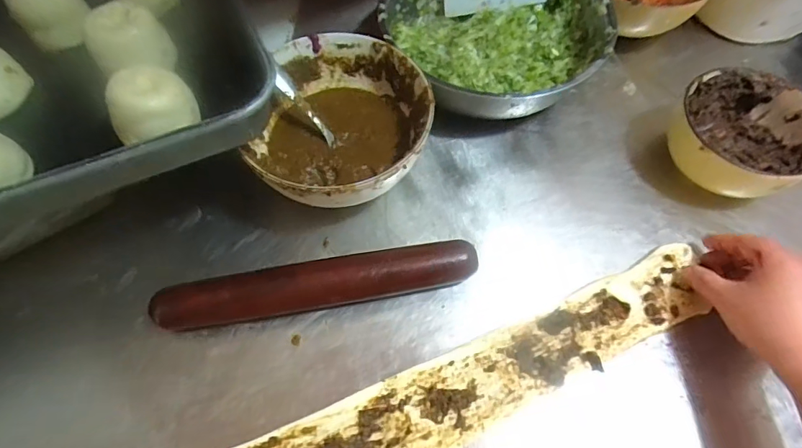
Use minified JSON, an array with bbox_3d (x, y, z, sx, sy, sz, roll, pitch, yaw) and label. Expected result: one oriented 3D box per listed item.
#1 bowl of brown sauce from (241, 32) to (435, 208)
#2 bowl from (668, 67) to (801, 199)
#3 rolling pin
[{"bbox_3d":[-0.054,-0.084,0.447,0.153,0.082,0.175,9,62,3],"label":"bowl of brown sauce"},{"bbox_3d":[0.323,-0.079,0.454,0.117,0.064,0.120,1,62,-1],"label":"bowl"},{"bbox_3d":[-0.067,0.051,0.401,0.261,0.036,0.035,-9,63,-7],"label":"rolling pin"}]

